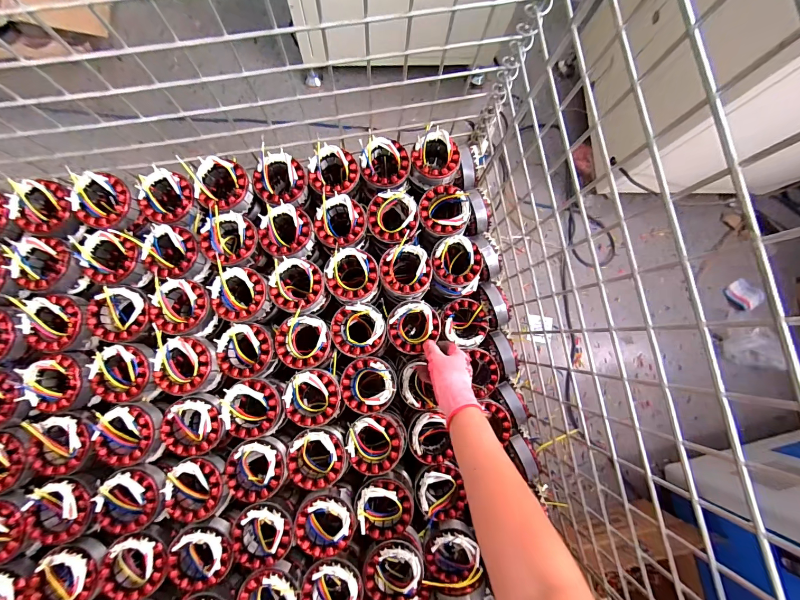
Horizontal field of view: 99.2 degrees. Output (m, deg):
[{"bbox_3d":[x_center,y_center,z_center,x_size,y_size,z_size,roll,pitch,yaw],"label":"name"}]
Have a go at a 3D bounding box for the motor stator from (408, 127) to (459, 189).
[{"bbox_3d":[0.060,-0.243,0.618,0.084,0.076,0.089,33,81,1],"label":"motor stator"}]

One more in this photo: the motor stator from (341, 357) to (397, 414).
[{"bbox_3d":[-0.050,0.135,0.542,0.084,0.040,0.085,-2,83,-4],"label":"motor stator"}]

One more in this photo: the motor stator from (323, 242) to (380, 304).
[{"bbox_3d":[-0.079,-0.037,0.569,0.087,0.066,0.088,1,82,-4],"label":"motor stator"}]

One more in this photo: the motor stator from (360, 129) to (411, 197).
[{"bbox_3d":[-0.027,-0.230,0.603,0.084,0.073,0.083,0,82,-4],"label":"motor stator"}]

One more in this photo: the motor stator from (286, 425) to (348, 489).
[{"bbox_3d":[-0.126,0.244,0.525,0.086,0.049,0.085,1,82,-4],"label":"motor stator"}]

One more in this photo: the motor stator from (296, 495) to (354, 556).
[{"bbox_3d":[-0.110,0.334,0.505,0.084,0.039,0.084,1,82,-4],"label":"motor stator"}]

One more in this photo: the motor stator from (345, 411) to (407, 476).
[{"bbox_3d":[-0.035,0.224,0.542,0.094,0.054,0.086,2,82,-4],"label":"motor stator"}]

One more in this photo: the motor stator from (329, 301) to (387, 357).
[{"bbox_3d":[-0.067,0.050,0.557,0.086,0.043,0.084,1,82,-4],"label":"motor stator"}]

